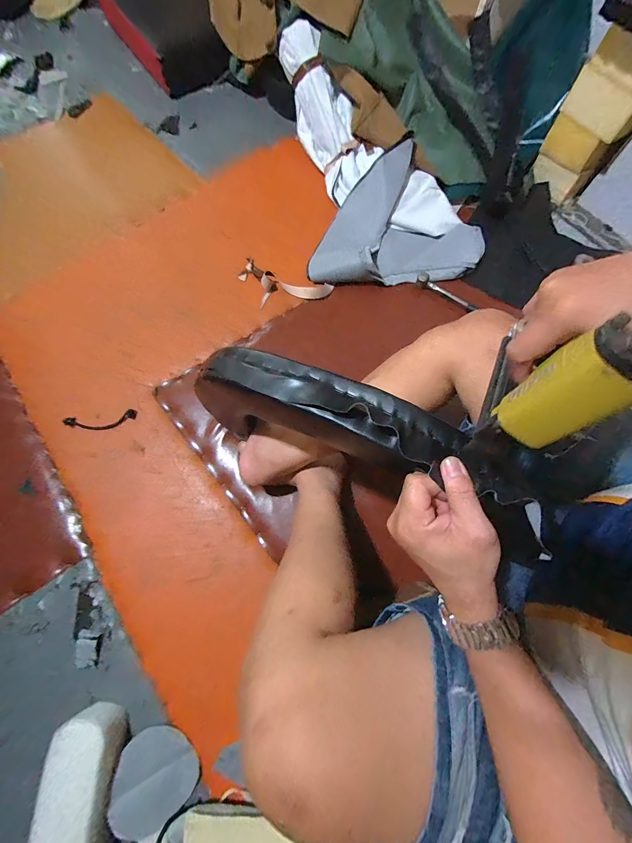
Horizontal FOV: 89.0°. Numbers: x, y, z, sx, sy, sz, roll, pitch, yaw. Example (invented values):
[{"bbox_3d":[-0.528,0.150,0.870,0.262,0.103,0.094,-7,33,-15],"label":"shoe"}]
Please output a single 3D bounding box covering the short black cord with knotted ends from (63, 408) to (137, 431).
[{"bbox_3d":[-0.475,-0.001,0.705,0.148,0.014,0.039,-10,75,-2],"label":"short black cord with knotted ends"}]

